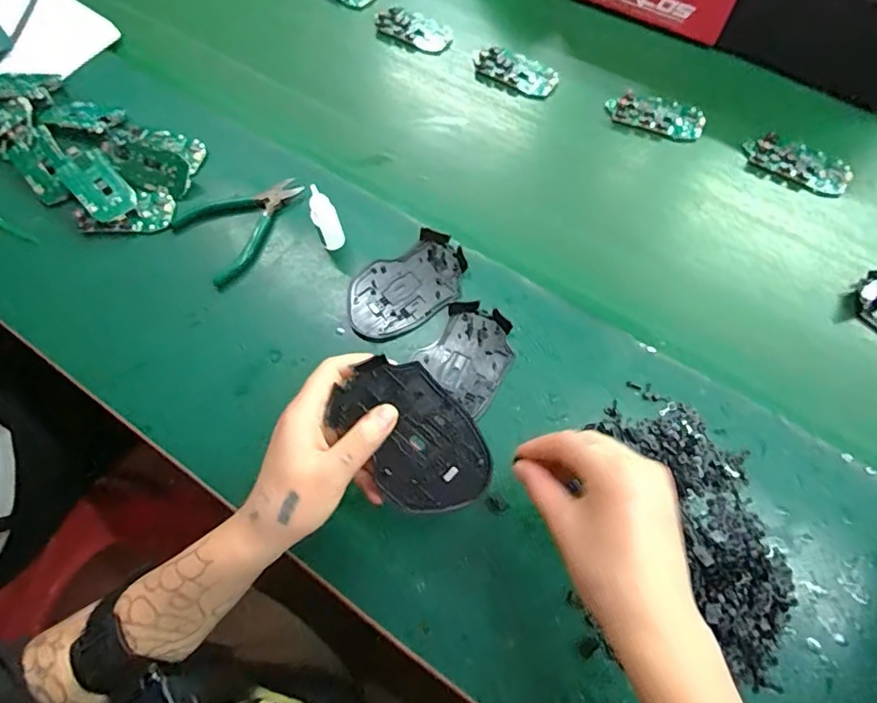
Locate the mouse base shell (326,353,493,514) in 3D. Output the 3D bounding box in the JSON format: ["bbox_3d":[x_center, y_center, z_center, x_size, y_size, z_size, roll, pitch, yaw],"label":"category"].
[{"bbox_3d":[-0.016,0.057,0.351,0.072,0.005,0.109,-38,89,-4],"label":"mouse base shell"}]

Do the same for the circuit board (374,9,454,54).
[{"bbox_3d":[-0.026,-0.379,0.620,0.091,0.013,0.047,23,70,12],"label":"circuit board"}]

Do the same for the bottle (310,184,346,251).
[{"bbox_3d":[-0.100,-0.117,0.468,0.021,0.067,0.020,-21,67,-6],"label":"bottle"}]

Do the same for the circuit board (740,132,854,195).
[{"bbox_3d":[0.353,-0.185,0.518,0.097,0.016,0.040,28,71,14],"label":"circuit board"}]

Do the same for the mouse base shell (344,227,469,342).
[{"bbox_3d":[-0.029,-0.059,0.472,0.115,0.010,0.073,-33,69,-11],"label":"mouse base shell"}]

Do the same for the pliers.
[{"bbox_3d":[-0.184,-0.126,0.505,0.118,0.009,0.095,-38,70,-13],"label":"pliers"}]

